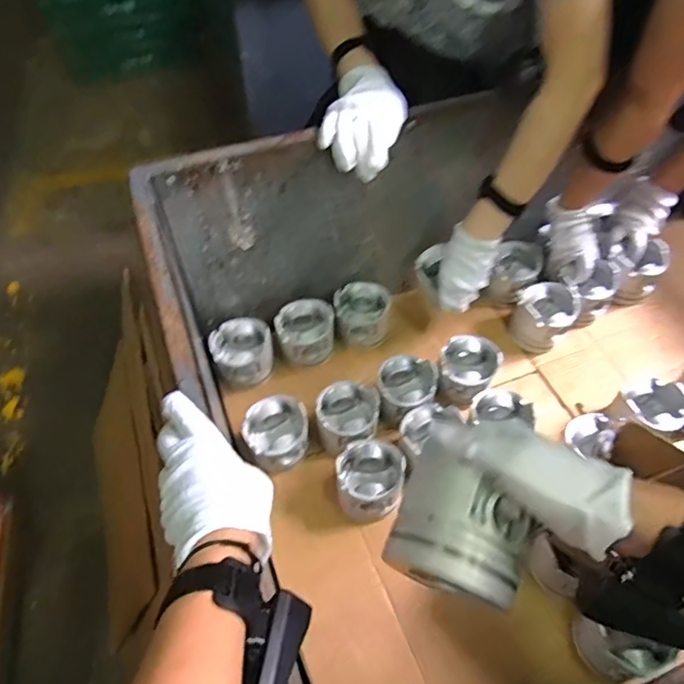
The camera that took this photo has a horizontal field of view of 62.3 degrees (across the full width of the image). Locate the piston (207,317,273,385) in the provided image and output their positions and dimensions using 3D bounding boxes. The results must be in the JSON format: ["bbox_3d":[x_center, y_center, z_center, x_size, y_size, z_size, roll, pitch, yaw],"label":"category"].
[{"bbox_3d":[-0.163,0.014,0.930,0.095,0.065,0.089,-9,54,-6],"label":"piston"}]

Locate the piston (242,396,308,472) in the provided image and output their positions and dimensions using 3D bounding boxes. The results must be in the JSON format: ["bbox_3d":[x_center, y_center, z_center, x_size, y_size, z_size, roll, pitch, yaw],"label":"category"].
[{"bbox_3d":[-0.097,0.144,0.856,0.090,0.097,0.086,-1,54,1],"label":"piston"}]

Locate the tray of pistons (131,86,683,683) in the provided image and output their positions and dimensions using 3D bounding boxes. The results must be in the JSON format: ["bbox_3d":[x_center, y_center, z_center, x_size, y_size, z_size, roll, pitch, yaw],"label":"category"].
[{"bbox_3d":[0.334,0.012,0.776,1.001,0.388,0.751,-19,56,-13],"label":"tray of pistons"}]

